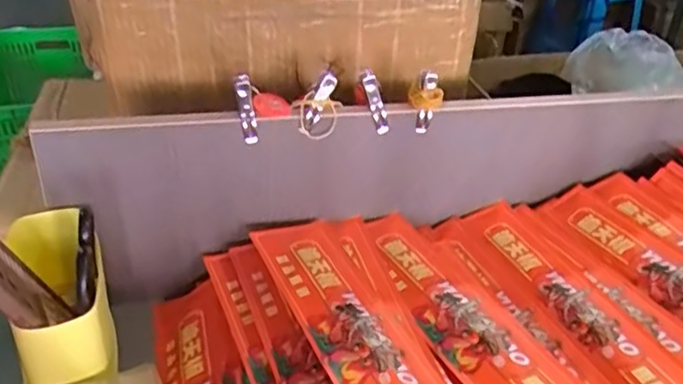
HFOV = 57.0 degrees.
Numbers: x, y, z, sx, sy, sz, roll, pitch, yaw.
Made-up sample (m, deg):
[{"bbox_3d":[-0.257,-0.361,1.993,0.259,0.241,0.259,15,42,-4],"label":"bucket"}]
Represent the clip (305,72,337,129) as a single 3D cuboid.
[{"bbox_3d":[-0.018,-0.083,0.567,0.017,0.053,0.010,14,24,-32],"label":"clip"}]

